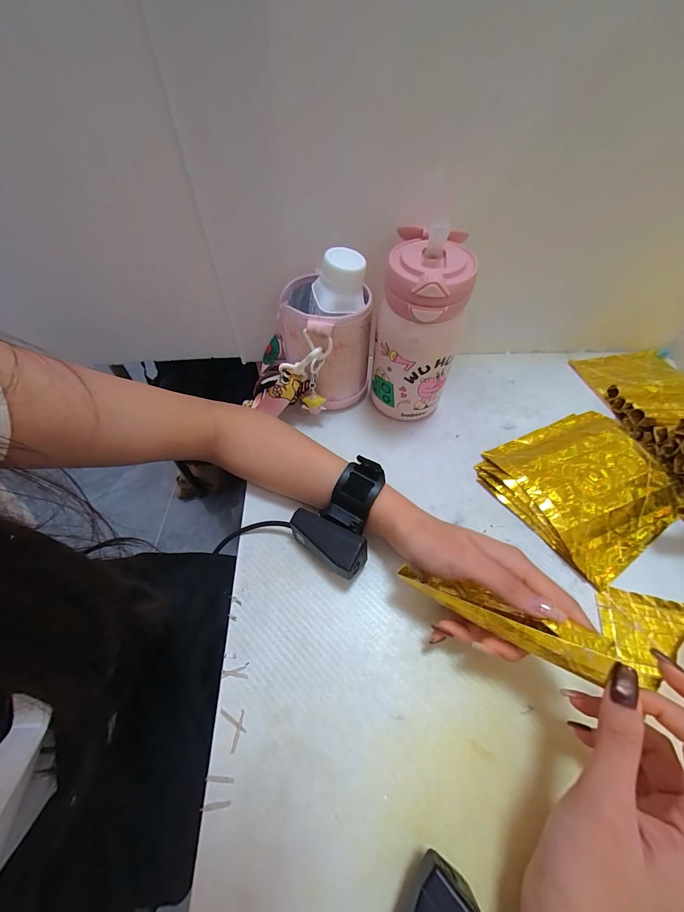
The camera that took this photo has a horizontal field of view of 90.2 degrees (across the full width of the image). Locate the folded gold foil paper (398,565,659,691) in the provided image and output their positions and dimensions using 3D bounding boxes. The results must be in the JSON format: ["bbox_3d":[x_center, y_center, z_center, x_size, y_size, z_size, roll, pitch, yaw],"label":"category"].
[{"bbox_3d":[0.106,0.106,0.221,0.142,0.018,0.022,15,54,32],"label":"folded gold foil paper"}]

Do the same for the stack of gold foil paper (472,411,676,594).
[{"bbox_3d":[0.243,0.023,0.343,0.158,0.023,0.150,-28,57,-18],"label":"stack of gold foil paper"}]

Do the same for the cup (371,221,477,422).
[{"bbox_3d":[0.074,-0.118,0.350,0.077,0.181,0.088,7,54,7],"label":"cup"}]

